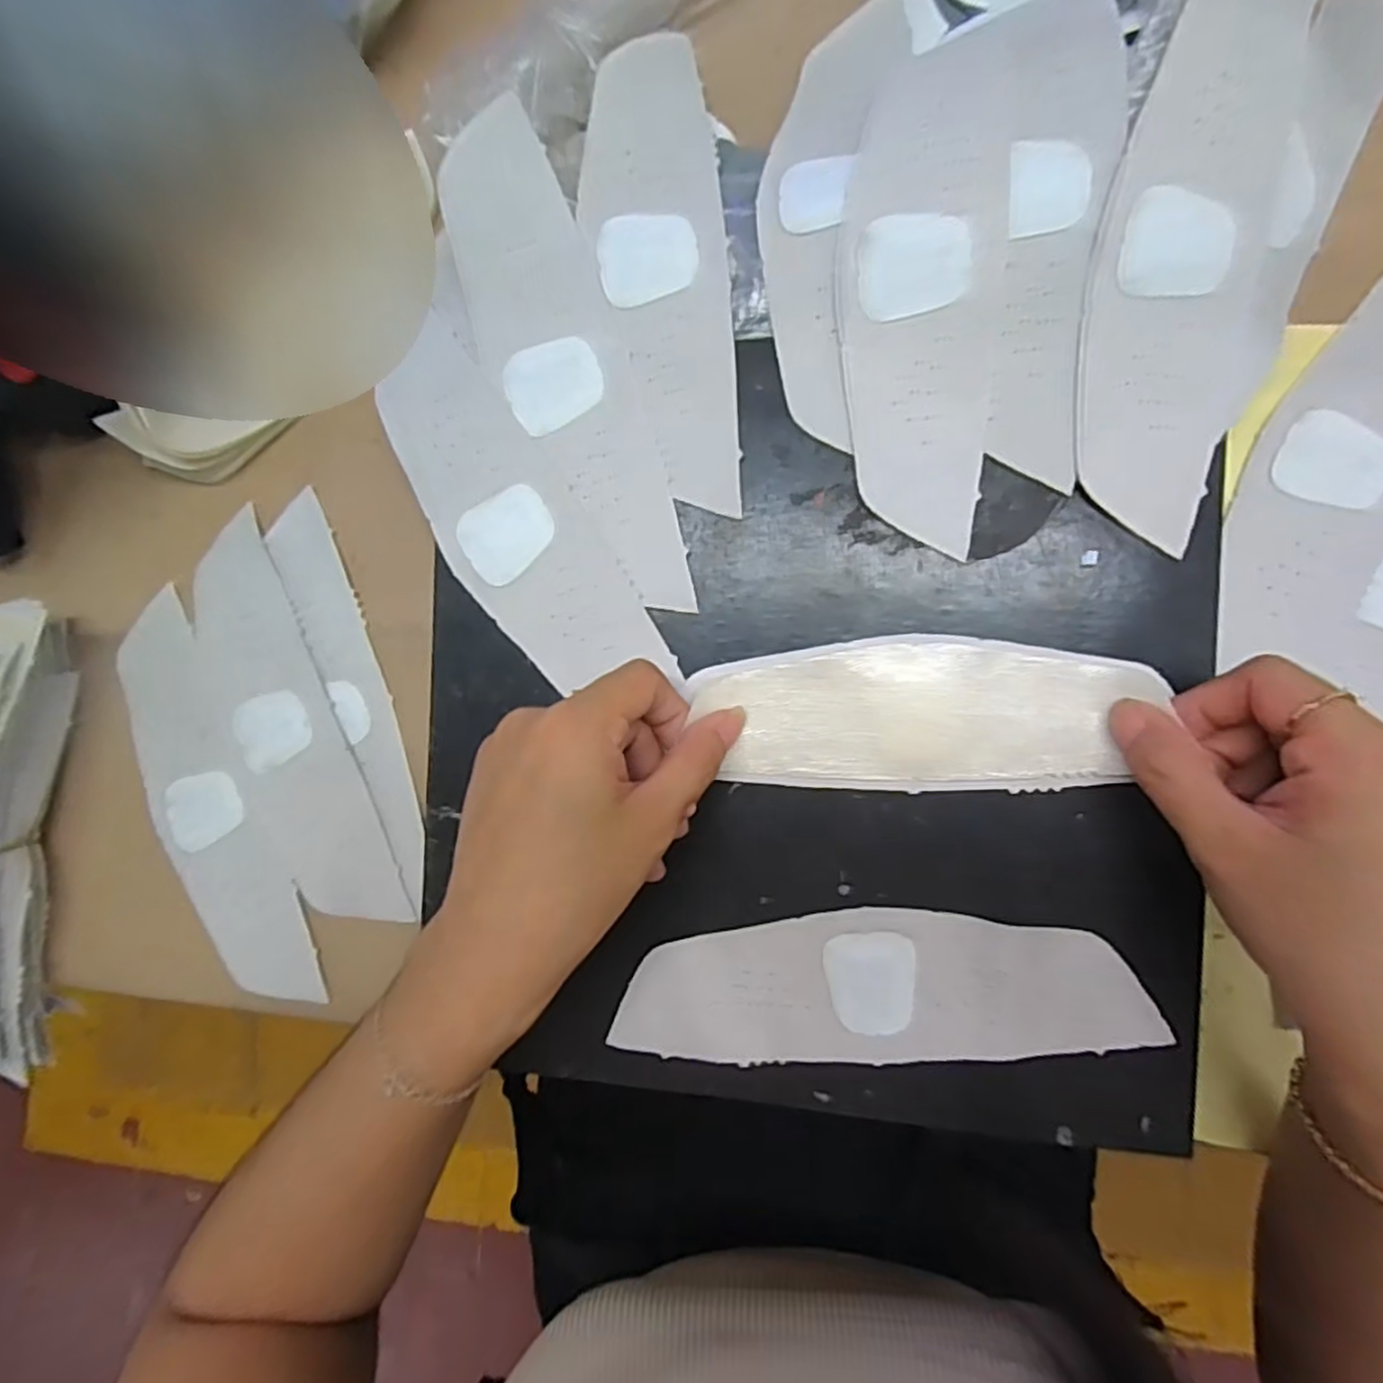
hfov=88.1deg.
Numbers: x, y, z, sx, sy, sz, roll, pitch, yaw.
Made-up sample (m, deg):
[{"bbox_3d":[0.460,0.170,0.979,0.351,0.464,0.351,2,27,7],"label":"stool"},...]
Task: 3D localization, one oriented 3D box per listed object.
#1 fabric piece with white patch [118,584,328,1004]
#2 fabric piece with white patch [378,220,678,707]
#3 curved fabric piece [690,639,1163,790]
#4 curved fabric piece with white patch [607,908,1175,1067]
[{"bbox_3d":[-0.225,0.054,0.333,0.055,0.006,0.191,-24,87,12],"label":"fabric piece with white patch"},{"bbox_3d":[-0.078,-0.077,0.288,0.060,0.004,0.171,-30,88,8],"label":"fabric piece with white patch"},{"bbox_3d":[0.082,0.009,0.266,0.156,0.009,0.056,1,91,8],"label":"curved fabric piece"},{"bbox_3d":[0.068,0.113,0.272,0.192,0.006,0.055,-7,90,7],"label":"curved fabric piece with white patch"}]

